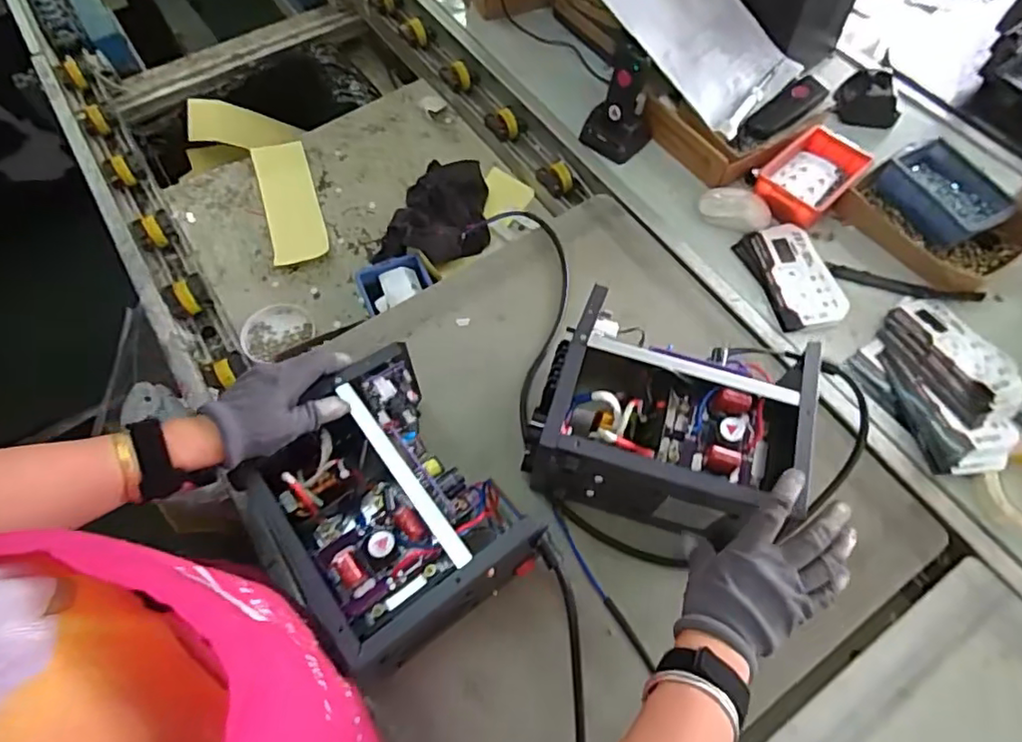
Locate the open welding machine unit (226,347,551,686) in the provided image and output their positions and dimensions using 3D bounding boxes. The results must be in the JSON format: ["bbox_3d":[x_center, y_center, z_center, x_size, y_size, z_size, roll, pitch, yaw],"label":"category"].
[{"bbox_3d":[-0.117,0.130,0.553,0.186,0.131,0.229,-33,66,-14],"label":"open welding machine unit"}]

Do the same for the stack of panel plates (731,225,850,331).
[{"bbox_3d":[0.372,-0.124,0.770,0.093,0.017,0.156,-16,63,-6],"label":"stack of panel plates"}]

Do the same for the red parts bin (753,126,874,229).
[{"bbox_3d":[0.421,-0.272,0.824,0.155,0.051,0.098,-38,68,-16],"label":"red parts bin"}]

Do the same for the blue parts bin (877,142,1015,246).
[{"bbox_3d":[0.580,-0.232,0.791,0.108,0.056,0.148,-26,65,-11],"label":"blue parts bin"}]

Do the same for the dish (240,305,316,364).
[{"bbox_3d":[-0.337,-0.058,0.837,0.097,0.012,0.081,-31,66,-14],"label":"dish"}]

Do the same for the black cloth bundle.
[{"bbox_3d":[-0.122,-0.263,0.913,0.167,0.060,0.231,-3,62,-1],"label":"black cloth bundle"}]

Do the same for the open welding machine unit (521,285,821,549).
[{"bbox_3d":[0.155,0.055,0.589,0.240,0.141,0.168,14,64,9],"label":"open welding machine unit"}]

